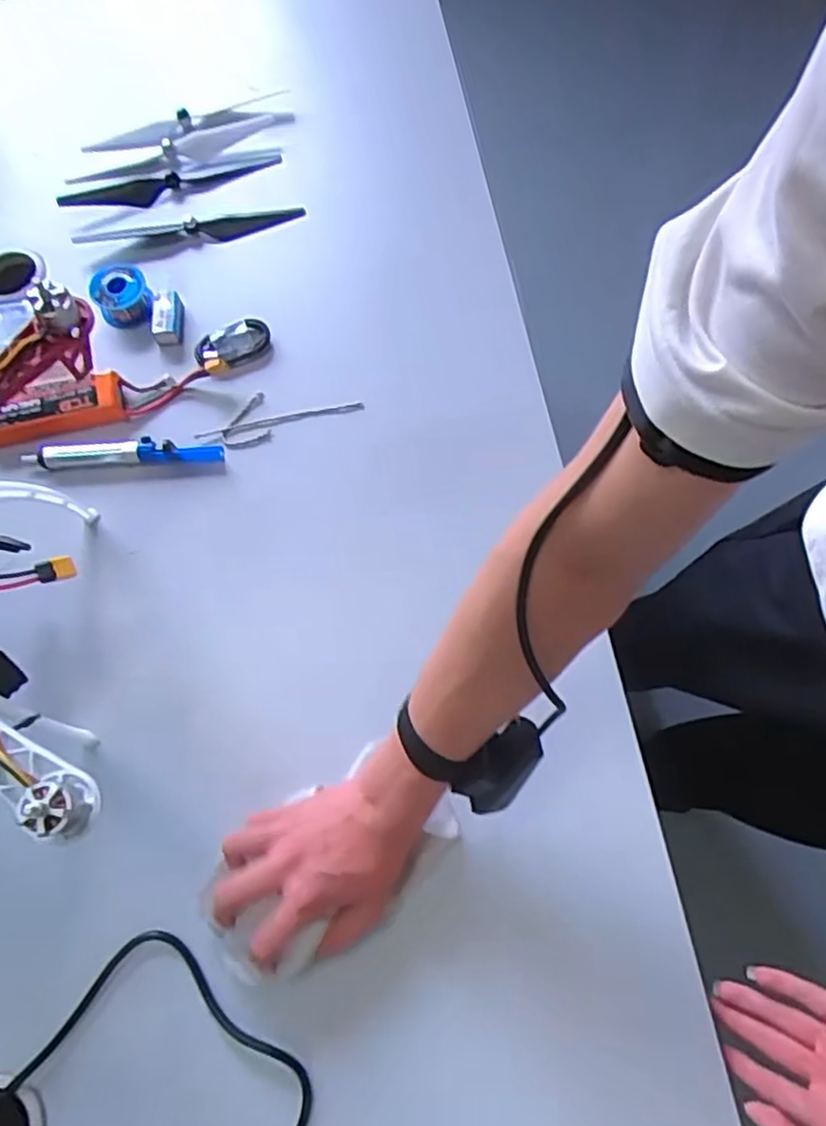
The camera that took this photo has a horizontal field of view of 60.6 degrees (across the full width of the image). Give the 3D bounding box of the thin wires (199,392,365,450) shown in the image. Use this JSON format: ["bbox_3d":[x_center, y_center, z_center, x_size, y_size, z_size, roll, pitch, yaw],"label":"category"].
[{"bbox_3d":[-0.132,-0.146,0.688,0.157,0.007,0.047,-23,71,-6],"label":"thin wires"}]

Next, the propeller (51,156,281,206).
[{"bbox_3d":[-0.269,-0.425,0.793,0.241,0.011,0.044,-14,71,-3],"label":"propeller"}]

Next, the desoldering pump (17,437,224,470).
[{"bbox_3d":[-0.269,-0.104,0.658,0.177,0.017,0.025,-3,71,1],"label":"desoldering pump"}]

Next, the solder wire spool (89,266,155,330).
[{"bbox_3d":[-0.293,-0.270,0.709,0.053,0.031,0.055,-1,71,2],"label":"solder wire spool"}]

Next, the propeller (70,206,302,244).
[{"bbox_3d":[-0.239,-0.365,0.765,0.240,0.012,0.036,-13,71,-3],"label":"propeller"}]

